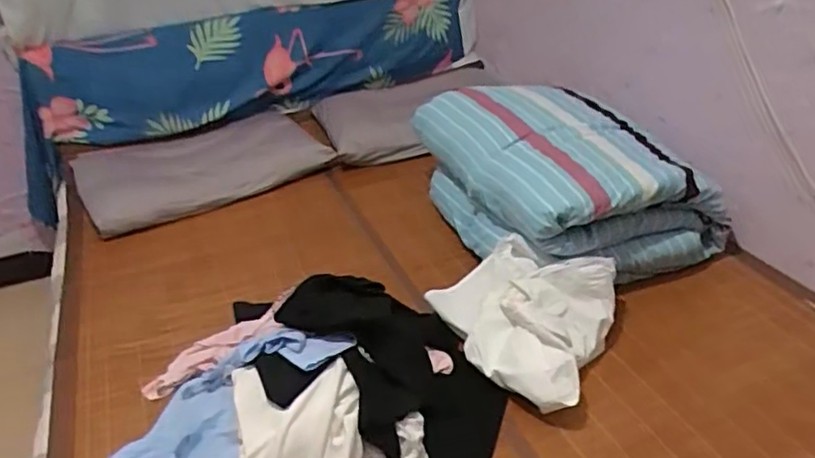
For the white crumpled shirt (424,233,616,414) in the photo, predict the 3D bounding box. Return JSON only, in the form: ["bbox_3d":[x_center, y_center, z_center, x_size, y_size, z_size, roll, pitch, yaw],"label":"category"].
[{"bbox_3d":[0.206,0.170,1.247,0.345,0.144,0.307,15,38,27],"label":"white crumpled shirt"}]

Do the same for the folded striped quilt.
[{"bbox_3d":[0.357,-0.137,1.538,0.474,0.302,0.677,-18,35,-20],"label":"folded striped quilt"}]

